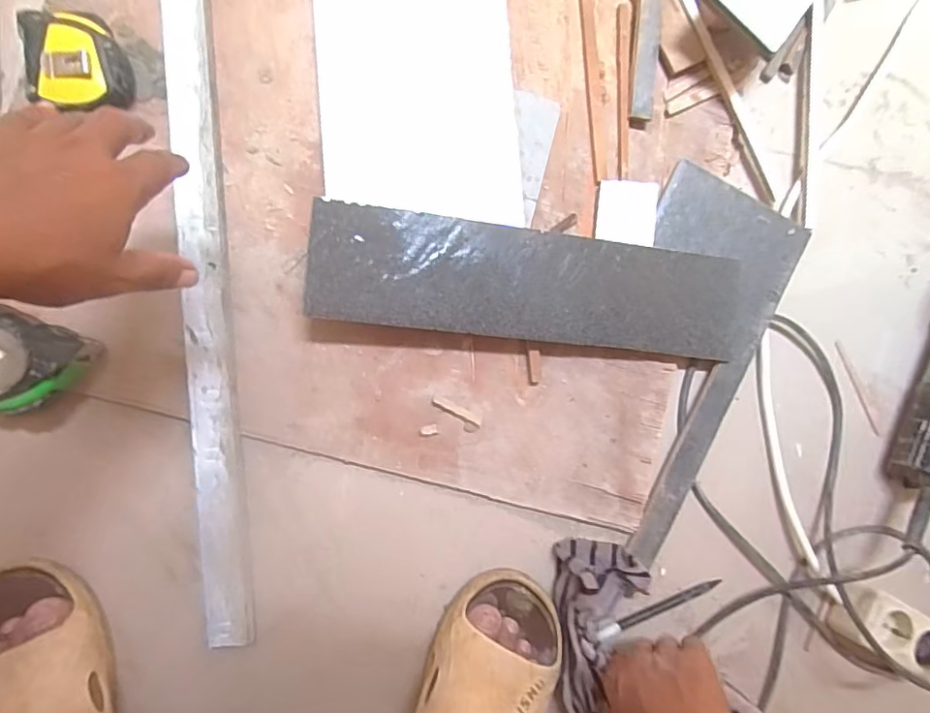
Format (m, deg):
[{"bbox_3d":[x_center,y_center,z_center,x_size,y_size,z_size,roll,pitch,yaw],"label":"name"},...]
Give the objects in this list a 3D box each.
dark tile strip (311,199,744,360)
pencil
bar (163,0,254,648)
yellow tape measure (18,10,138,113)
[{"bbox_3d":[0.066,-0.060,0.479,0.386,0.005,0.093,6,88,-12],"label":"dark tile strip"},{"bbox_3d":[0.188,0.242,0.530,0.133,0.008,0.012,-19,92,-11],"label":"pencil"},{"bbox_3d":[-0.213,-0.066,0.452,0.033,0.011,0.593,-4,90,-17],"label":"bar"},{"bbox_3d":[-0.304,-0.228,0.437,0.068,0.042,0.076,-1,89,-9],"label":"yellow tape measure"}]

